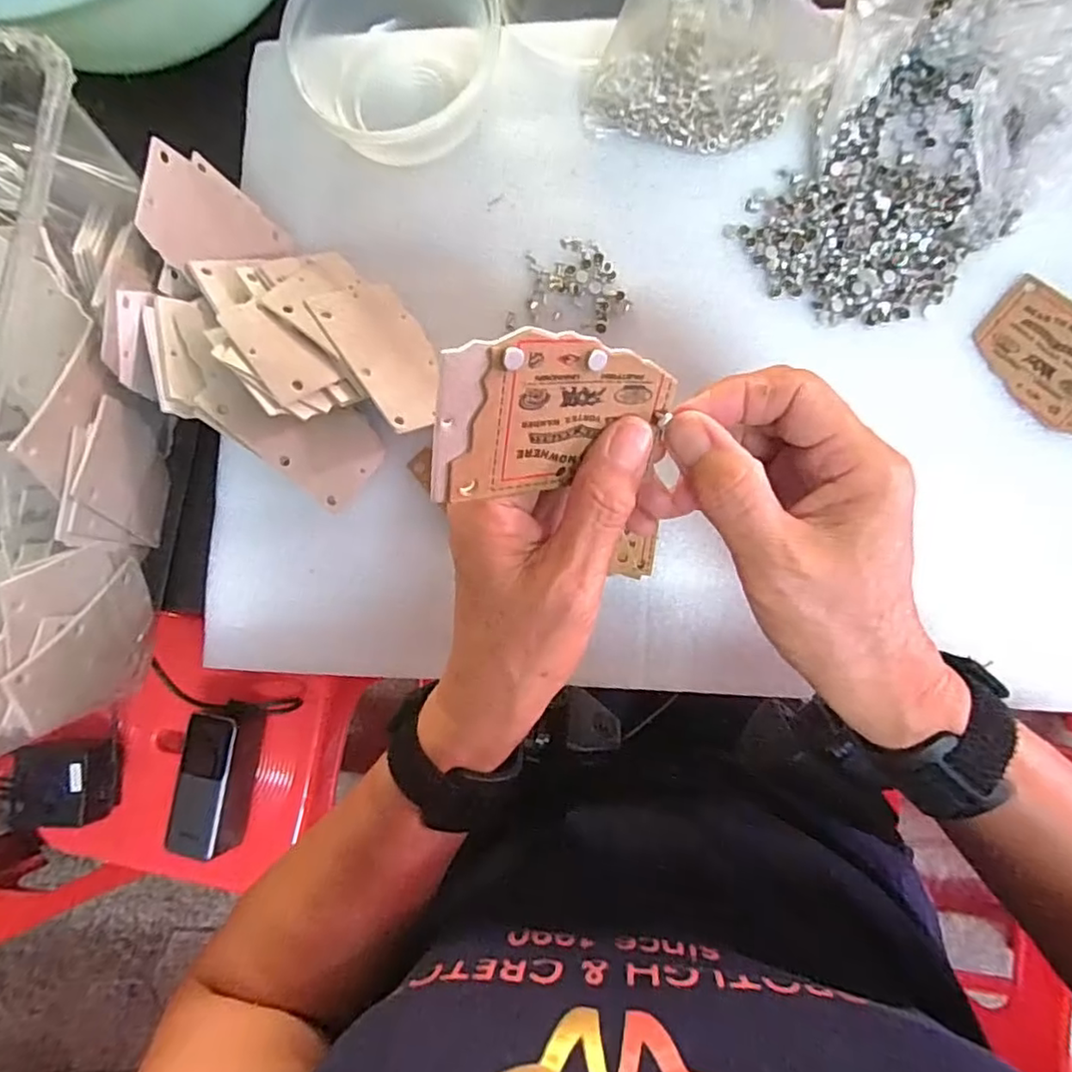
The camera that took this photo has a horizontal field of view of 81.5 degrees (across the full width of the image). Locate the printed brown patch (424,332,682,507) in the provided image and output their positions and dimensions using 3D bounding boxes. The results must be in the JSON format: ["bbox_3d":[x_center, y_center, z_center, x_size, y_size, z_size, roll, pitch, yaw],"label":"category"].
[{"bbox_3d":[0.007,-0.038,0.206,0.081,0.053,0.005,-8,37,-25],"label":"printed brown patch"}]

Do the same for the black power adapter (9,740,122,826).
[{"bbox_3d":[-0.473,0.246,0.621,0.086,0.052,0.083,-3,86,5],"label":"black power adapter"}]

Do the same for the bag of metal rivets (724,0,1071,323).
[{"bbox_3d":[0.191,-0.197,0.284,0.185,0.087,0.124,-40,83,3],"label":"bag of metal rivets"}]

